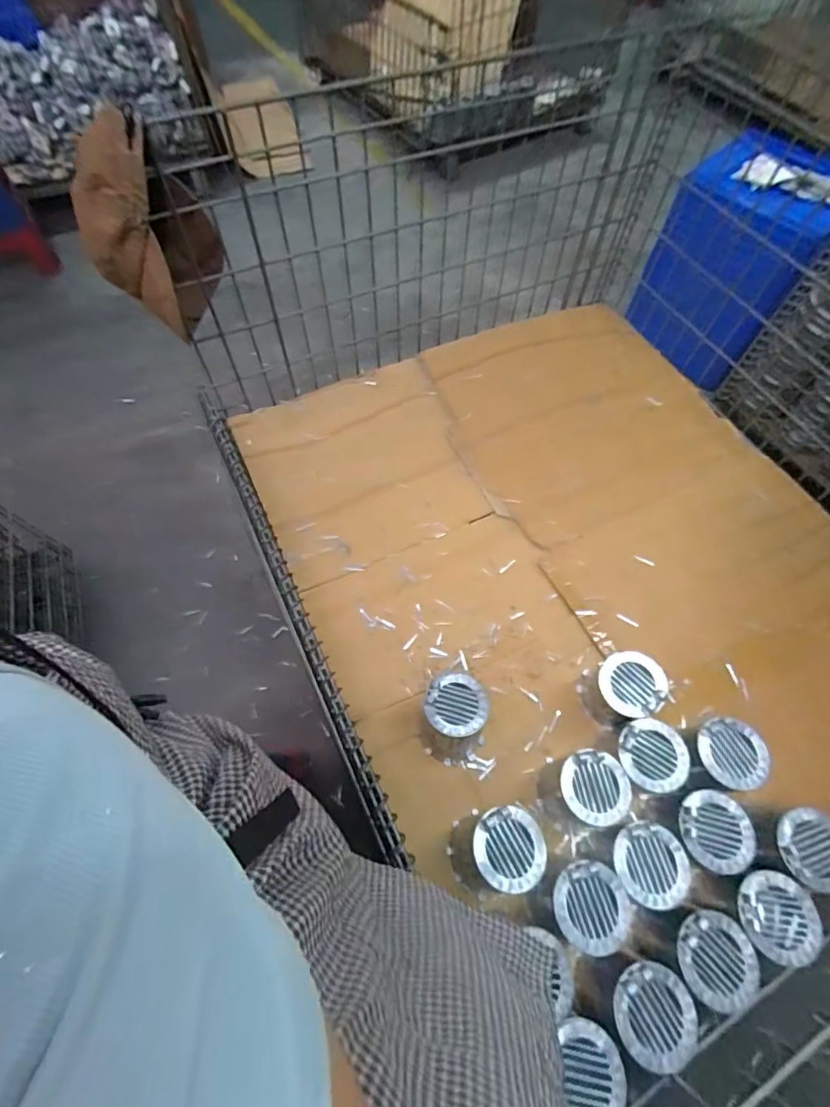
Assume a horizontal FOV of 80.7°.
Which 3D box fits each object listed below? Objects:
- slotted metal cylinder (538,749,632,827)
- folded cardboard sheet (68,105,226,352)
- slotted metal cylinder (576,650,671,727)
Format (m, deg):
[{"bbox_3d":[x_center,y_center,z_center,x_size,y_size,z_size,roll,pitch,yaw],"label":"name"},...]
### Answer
[{"bbox_3d":[0.227,0.317,0.658,0.085,0.114,0.080,0,63,1],"label":"slotted metal cylinder"},{"bbox_3d":[-0.376,-0.449,0.713,0.106,0.286,0.158,15,65,8],"label":"folded cardboard sheet"},{"bbox_3d":[0.297,0.199,0.715,0.081,0.119,0.088,0,63,1],"label":"slotted metal cylinder"}]

